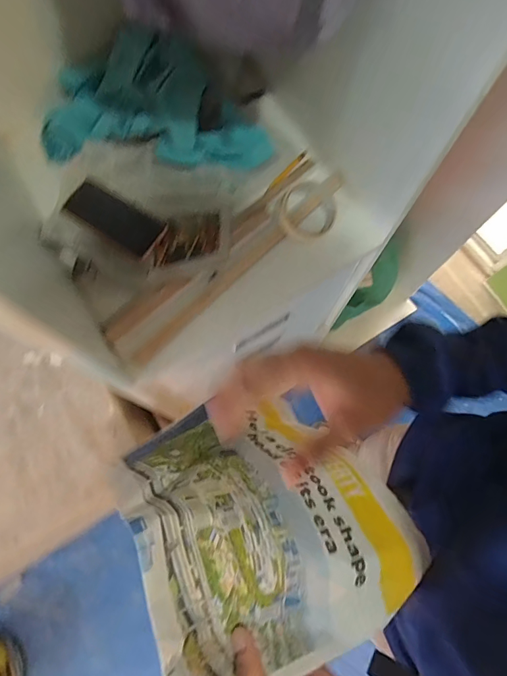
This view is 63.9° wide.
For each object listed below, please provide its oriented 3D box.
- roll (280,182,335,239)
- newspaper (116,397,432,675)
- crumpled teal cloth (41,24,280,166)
[{"bbox_3d":[0.085,-0.199,0.642,0.087,0.025,0.101,18,74,4],"label":"roll"},{"bbox_3d":[0.016,0.167,0.377,0.264,0.103,0.225,-5,69,-34],"label":"newspaper"},{"bbox_3d":[-0.152,-0.373,0.634,0.362,0.115,0.153,2,74,0],"label":"crumpled teal cloth"}]

